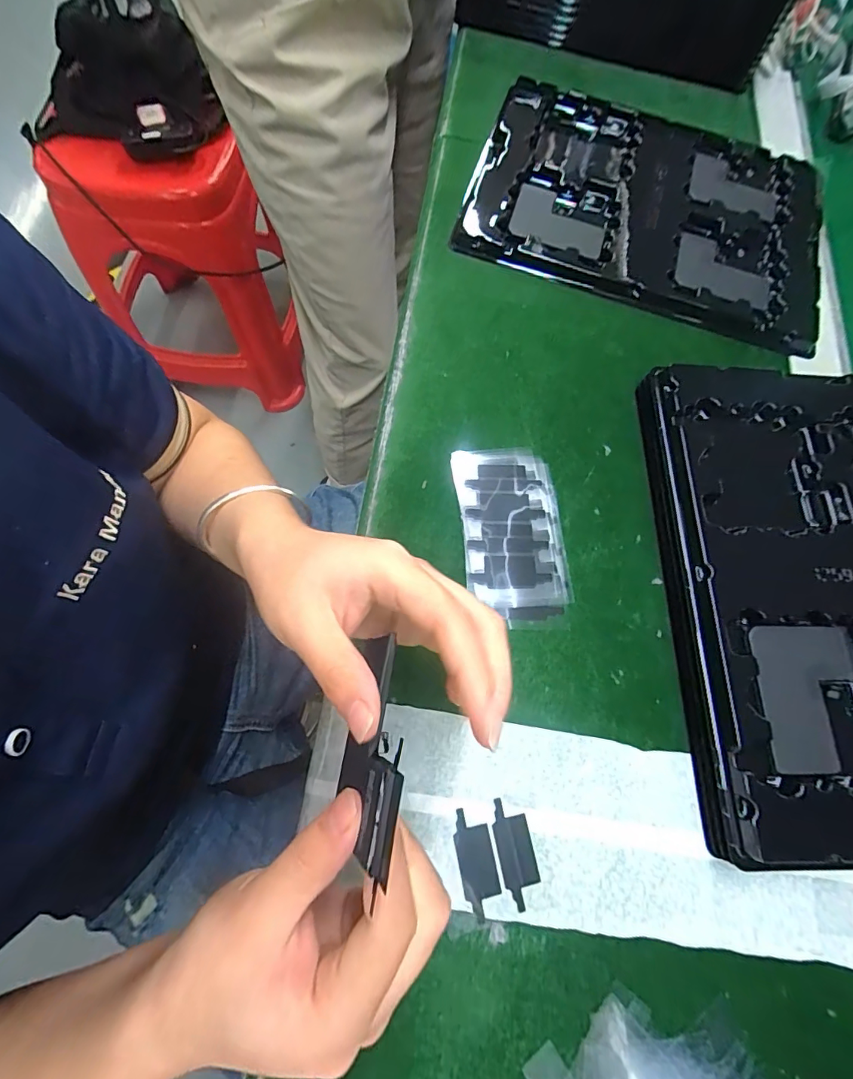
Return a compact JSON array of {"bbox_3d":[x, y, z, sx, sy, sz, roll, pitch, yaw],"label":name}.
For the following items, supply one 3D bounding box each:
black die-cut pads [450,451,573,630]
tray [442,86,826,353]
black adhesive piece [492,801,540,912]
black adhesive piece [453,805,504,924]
[{"bbox_3d":[0.055,-0.003,0.297,0.064,0.004,0.117,-3,73,-6],"label":"black die-cut pads"},{"bbox_3d":[0.189,-0.298,0.396,0.296,0.019,0.233,19,72,2],"label":"tray"},{"bbox_3d":[0.047,0.162,0.243,0.018,0.004,0.048,-10,74,-8],"label":"black adhesive piece"},{"bbox_3d":[0.026,0.166,0.240,0.019,0.004,0.048,-9,74,-8],"label":"black adhesive piece"}]

